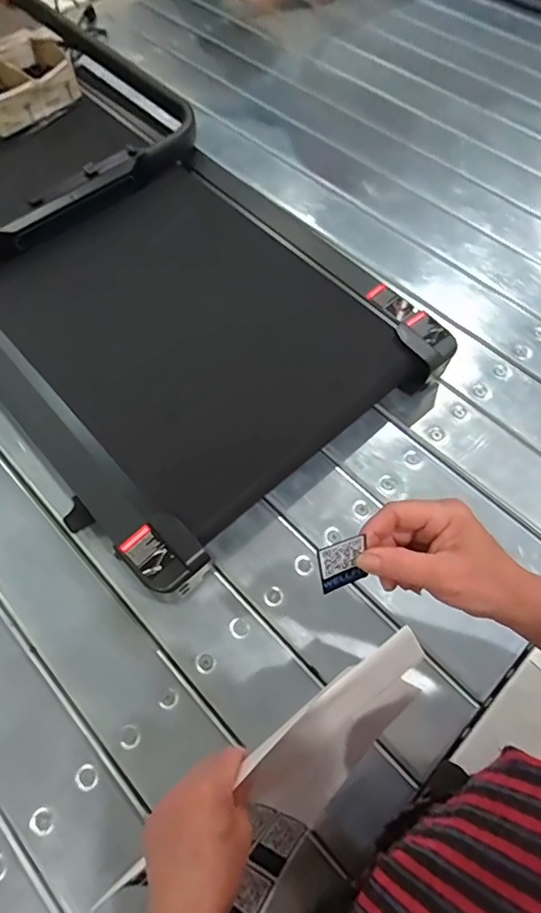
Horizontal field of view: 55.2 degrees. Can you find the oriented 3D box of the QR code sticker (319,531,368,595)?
[{"bbox_3d":[0.047,0.072,0.346,0.031,0.044,0.004,-19,38,-6],"label":"QR code sticker"}]

